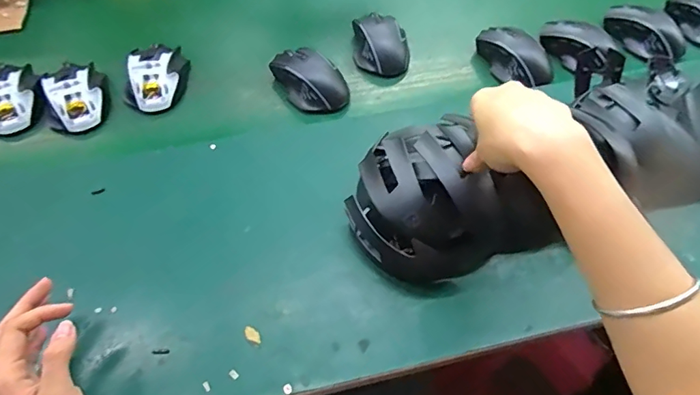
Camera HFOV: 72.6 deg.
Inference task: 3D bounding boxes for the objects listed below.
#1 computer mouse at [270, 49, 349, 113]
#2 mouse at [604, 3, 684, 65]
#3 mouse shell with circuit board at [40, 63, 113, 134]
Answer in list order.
[{"bbox_3d":[-0.053,-0.151,0.611,0.071,0.044,0.111,-34,61,-21],"label":"computer mouse"},{"bbox_3d":[0.414,-0.233,0.667,0.072,0.033,0.117,-23,58,-15],"label":"mouse"},{"bbox_3d":[-0.338,-0.127,0.590,0.070,0.032,0.092,-20,57,-13],"label":"mouse shell with circuit board"}]

